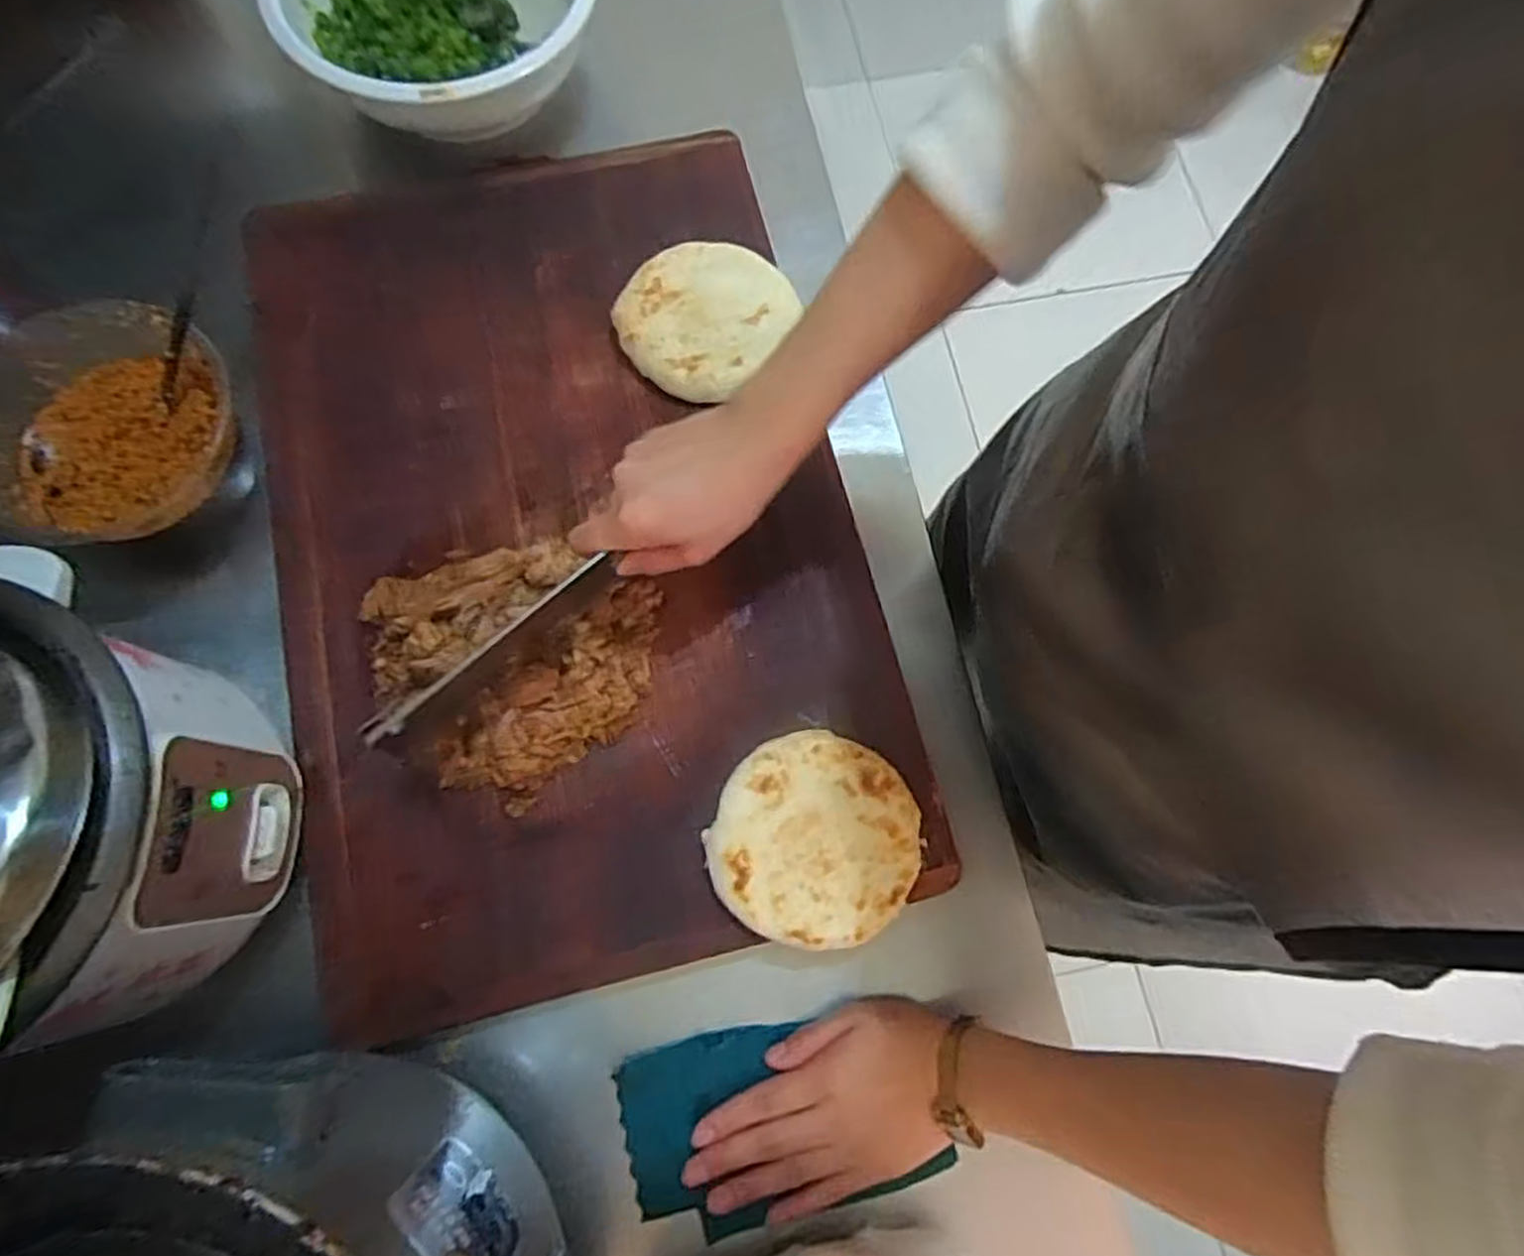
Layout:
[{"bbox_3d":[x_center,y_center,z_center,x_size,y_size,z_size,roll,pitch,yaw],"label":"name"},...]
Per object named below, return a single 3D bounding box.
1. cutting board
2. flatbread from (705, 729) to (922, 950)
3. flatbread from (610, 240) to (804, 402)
[{"bbox_3d":[-0.137,-0.077,0.539,0.379,0.031,0.584,-13,75,-5],"label":"cutting board"},{"bbox_3d":[0.033,0.126,0.482,0.119,0.020,0.120,17,74,3],"label":"flatbread"},{"bbox_3d":[-0.042,-0.225,0.579,0.112,0.026,0.118,32,76,7],"label":"flatbread"}]

